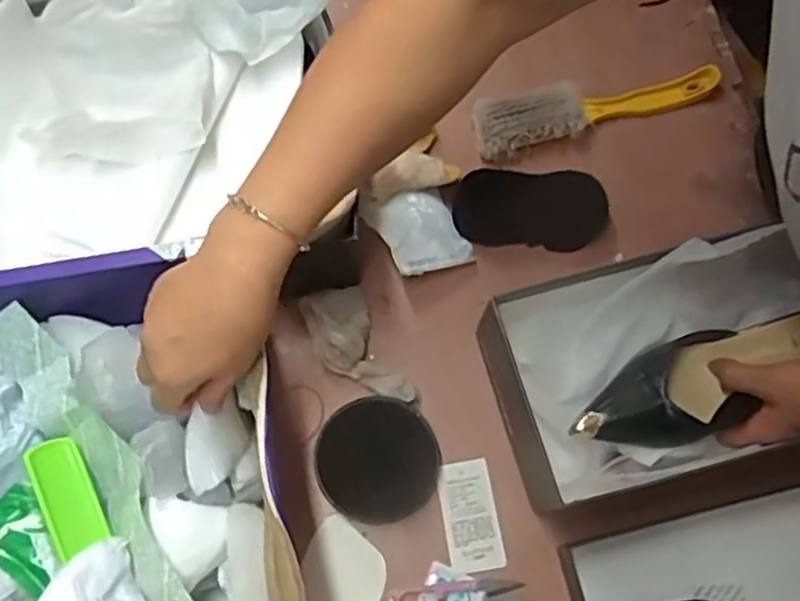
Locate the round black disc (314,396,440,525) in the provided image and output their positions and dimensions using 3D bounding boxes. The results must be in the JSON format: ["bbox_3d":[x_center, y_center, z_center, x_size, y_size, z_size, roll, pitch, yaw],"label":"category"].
[{"bbox_3d":[-0.018,0.124,0.569,0.091,0.032,0.090,1,71,-2],"label":"round black disc"}]

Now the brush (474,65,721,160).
[{"bbox_3d":[0.181,-0.184,0.678,0.235,0.031,0.048,-17,73,-8],"label":"brush"}]

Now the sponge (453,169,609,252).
[{"bbox_3d":[0.116,-0.080,0.649,0.135,0.031,0.063,2,71,-2],"label":"sponge"}]

